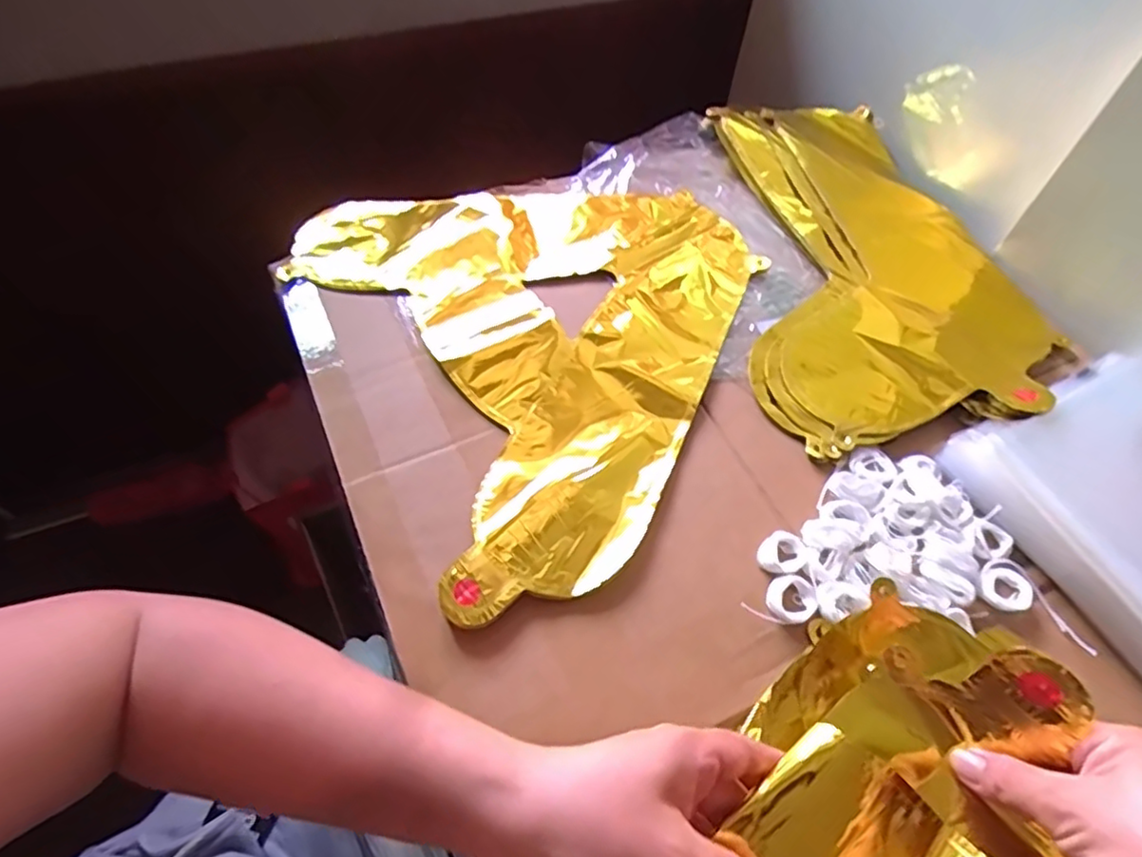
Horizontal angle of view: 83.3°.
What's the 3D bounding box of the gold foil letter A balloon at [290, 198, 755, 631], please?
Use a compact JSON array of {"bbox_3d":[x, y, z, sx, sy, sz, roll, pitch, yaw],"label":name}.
[{"bbox_3d":[-0.013,-0.097,0.499,0.358,0.016,0.383,-31,64,-21],"label":"gold foil letter A balloon"}]

